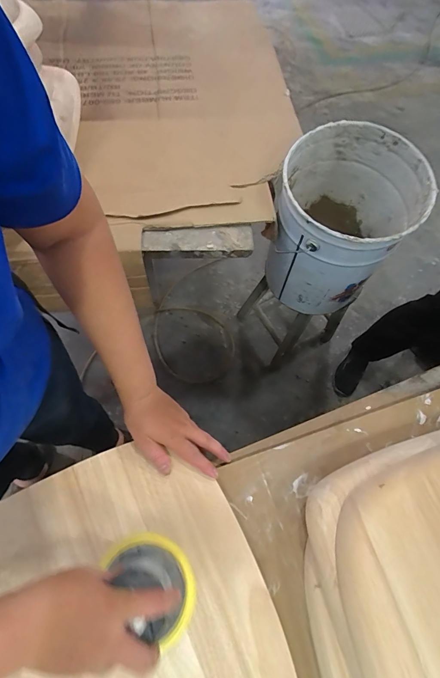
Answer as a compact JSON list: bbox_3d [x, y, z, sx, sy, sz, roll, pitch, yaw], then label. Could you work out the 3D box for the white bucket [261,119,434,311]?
[{"bbox_3d":[0.264,-0.261,0.816,0.294,0.336,0.325,26,68,6],"label":"white bucket"}]

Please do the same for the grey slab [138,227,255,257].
[{"bbox_3d":[-0.045,-0.195,0.674,0.216,0.031,0.059,0,68,-5],"label":"grey slab"}]

